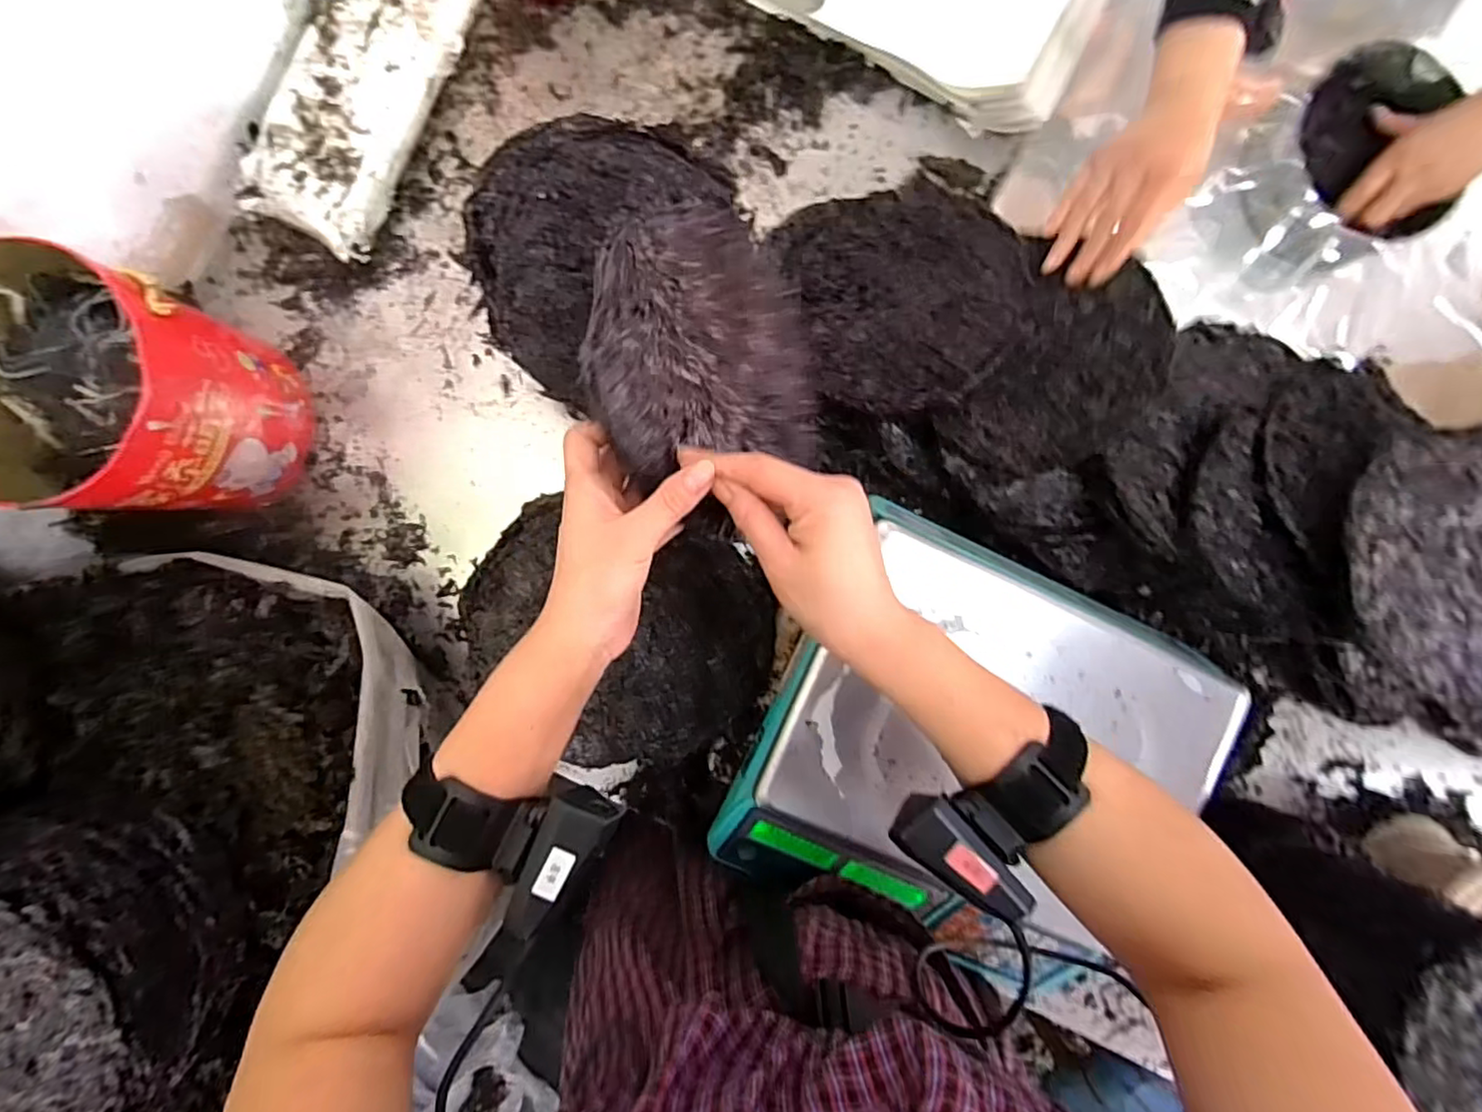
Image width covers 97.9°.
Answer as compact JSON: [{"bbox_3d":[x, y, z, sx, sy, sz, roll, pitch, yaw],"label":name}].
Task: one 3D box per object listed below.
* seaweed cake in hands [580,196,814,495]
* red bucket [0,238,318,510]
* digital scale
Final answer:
[{"bbox_3d":[-0.014,-0.131,0.397,0.187,0.016,0.153,-16,99,-46],"label":"seaweed cake in hands"},{"bbox_3d":[-0.465,-0.117,0.497,0.162,0.178,0.157,0,92,-4],"label":"red bucket"},{"bbox_3d":[0.189,0.164,0.523,0.333,0.085,0.348,27,89,-5],"label":"digital scale"}]

